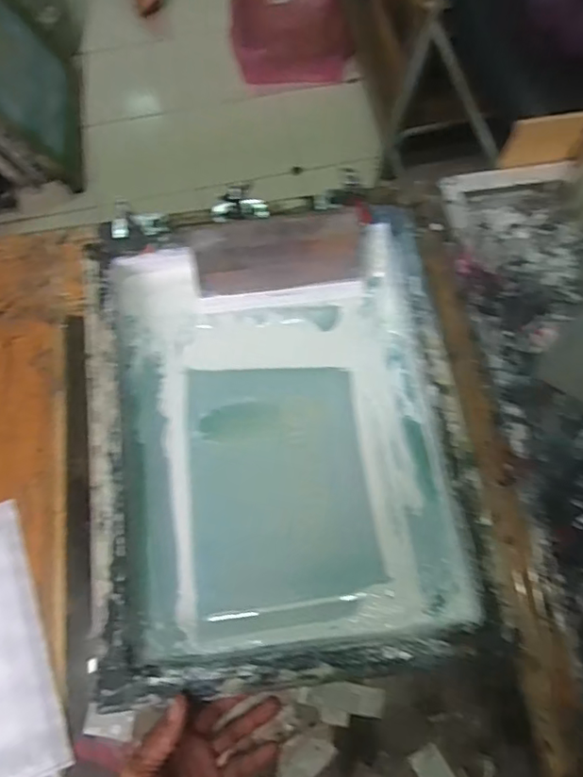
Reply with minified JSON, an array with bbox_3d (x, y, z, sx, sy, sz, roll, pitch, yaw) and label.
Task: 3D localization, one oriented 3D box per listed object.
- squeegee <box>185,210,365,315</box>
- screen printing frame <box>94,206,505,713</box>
[{"bbox_3d":[-0.012,-0.138,0.611,0.181,0.015,0.091,-10,112,-4],"label":"squeegee"},{"bbox_3d":[-0.013,0.035,0.549,0.350,0.068,0.441,-8,68,-2],"label":"screen printing frame"}]

